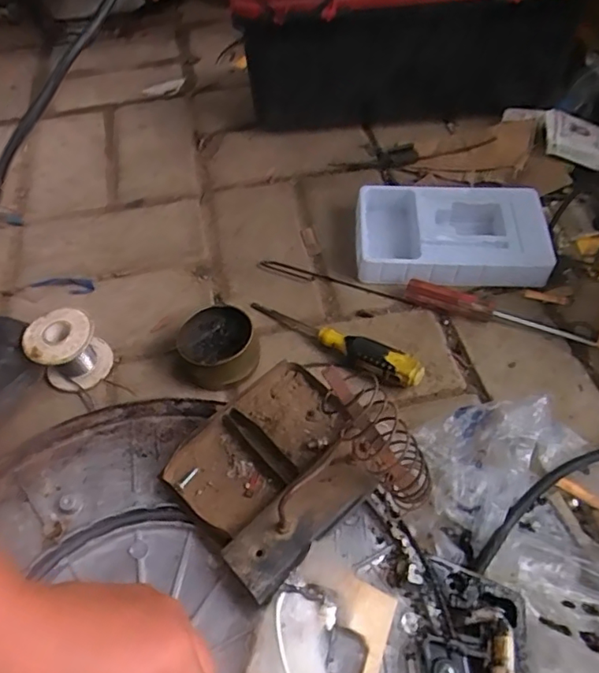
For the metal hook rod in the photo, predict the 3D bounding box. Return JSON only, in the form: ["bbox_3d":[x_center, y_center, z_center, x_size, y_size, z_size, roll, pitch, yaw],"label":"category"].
[{"bbox_3d":[0.035,-0.051,0.522,0.155,0.006,0.013,17,57,14],"label":"metal hook rod"}]

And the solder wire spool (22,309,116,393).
[{"bbox_3d":[-0.189,0.013,0.448,0.054,0.054,0.047,-33,59,-20],"label":"solder wire spool"}]

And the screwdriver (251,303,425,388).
[{"bbox_3d":[0.028,0.002,0.468,0.162,0.030,0.028,27,60,20],"label":"screwdriver"}]

